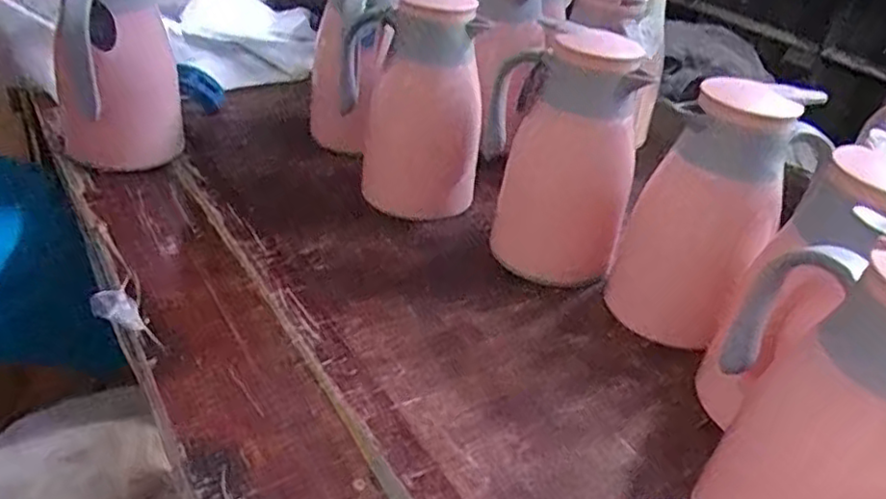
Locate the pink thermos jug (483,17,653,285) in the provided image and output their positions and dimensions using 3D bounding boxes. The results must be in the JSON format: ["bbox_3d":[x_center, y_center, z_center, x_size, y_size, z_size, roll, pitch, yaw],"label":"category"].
[{"bbox_3d":[0.124,-0.111,0.755,0.120,0.245,0.158,-2,35,-14],"label":"pink thermos jug"}]

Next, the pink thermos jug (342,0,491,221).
[{"bbox_3d":[-0.035,-0.175,0.823,0.133,0.241,0.138,-5,35,-18],"label":"pink thermos jug"}]

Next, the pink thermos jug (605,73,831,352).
[{"bbox_3d":[0.258,-0.037,0.675,0.142,0.238,0.120,27,38,27],"label":"pink thermos jug"}]

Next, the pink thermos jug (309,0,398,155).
[{"bbox_3d":[-0.117,-0.245,0.879,0.109,0.220,0.153,4,34,-5],"label":"pink thermos jug"}]

